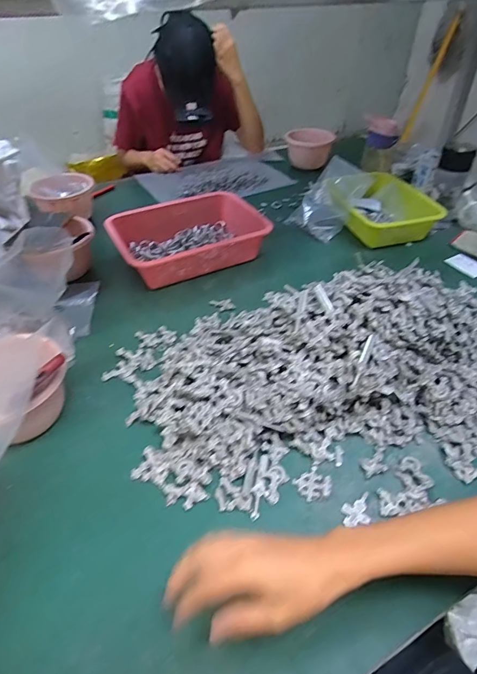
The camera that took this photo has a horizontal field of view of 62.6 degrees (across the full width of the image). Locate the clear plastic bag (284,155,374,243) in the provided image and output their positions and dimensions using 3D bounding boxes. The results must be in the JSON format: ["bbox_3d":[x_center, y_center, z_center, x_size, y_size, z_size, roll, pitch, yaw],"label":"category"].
[{"bbox_3d":[0.203,-0.318,0.899,0.157,0.120,0.142,31,51,29],"label":"clear plastic bag"}]

